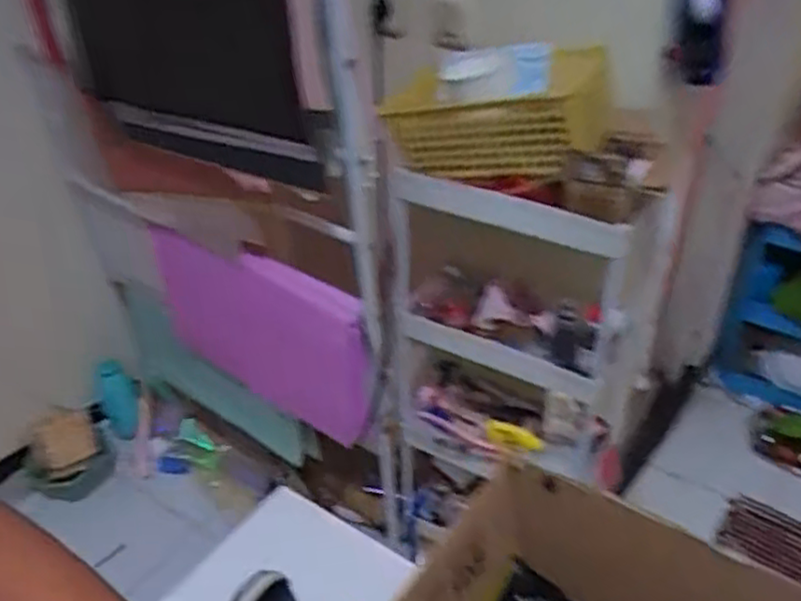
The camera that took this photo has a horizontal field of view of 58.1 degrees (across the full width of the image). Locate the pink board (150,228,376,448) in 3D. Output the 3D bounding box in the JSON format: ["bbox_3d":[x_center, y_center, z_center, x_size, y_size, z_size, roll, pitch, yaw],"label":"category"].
[{"bbox_3d":[-0.293,0.081,1.454,0.572,0.377,0.047,16,39,24],"label":"pink board"}]

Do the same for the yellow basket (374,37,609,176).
[{"bbox_3d":[0.138,-0.257,1.018,0.298,0.145,0.180,6,36,12],"label":"yellow basket"}]

